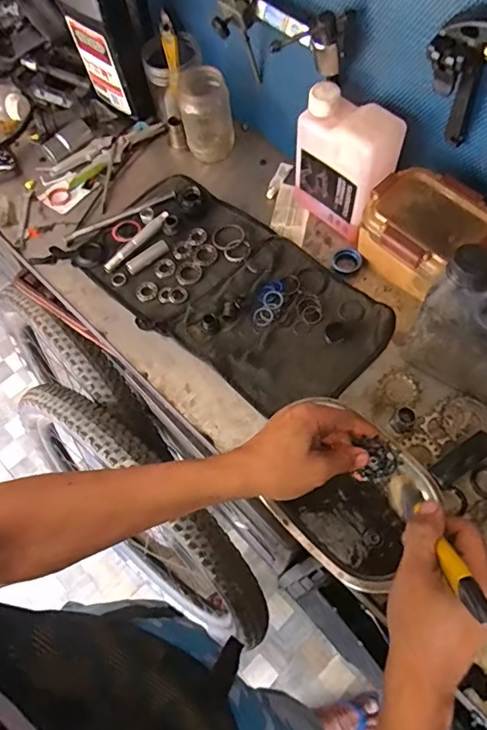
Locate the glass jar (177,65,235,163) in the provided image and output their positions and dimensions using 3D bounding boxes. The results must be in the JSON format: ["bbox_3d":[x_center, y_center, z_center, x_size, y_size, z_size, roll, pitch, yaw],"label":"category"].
[{"bbox_3d":[-0.056,-0.381,0.751,0.073,0.116,0.073,-1,64,3],"label":"glass jar"}]

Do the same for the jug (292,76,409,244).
[{"bbox_3d":[0.130,-0.253,0.646,0.066,0.177,0.133,-42,69,-15],"label":"jug"}]

